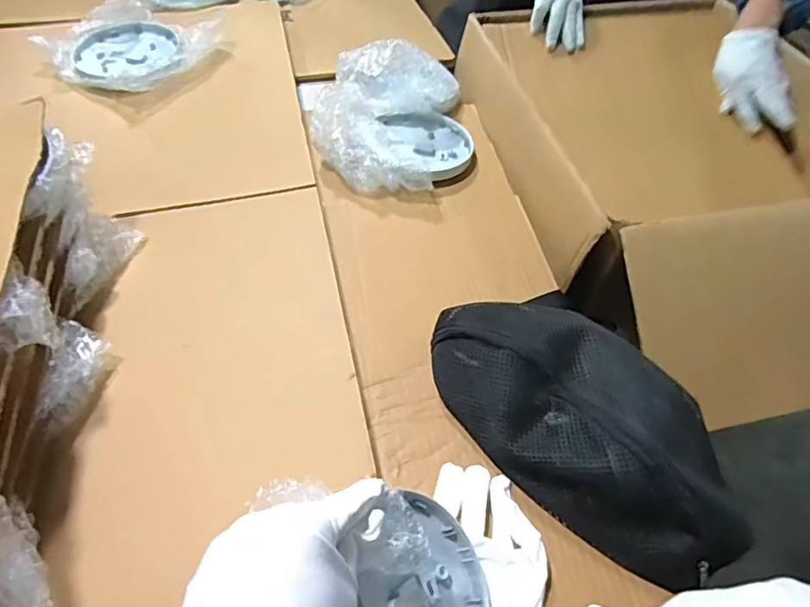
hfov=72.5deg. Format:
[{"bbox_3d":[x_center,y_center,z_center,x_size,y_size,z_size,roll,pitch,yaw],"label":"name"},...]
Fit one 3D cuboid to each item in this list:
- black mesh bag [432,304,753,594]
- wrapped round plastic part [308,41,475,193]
[{"bbox_3d":[0.143,0.081,0.450,0.273,0.068,0.152,36,57,23],"label":"black mesh bag"},{"bbox_3d":[-0.006,-0.233,0.678,0.185,0.099,0.200,7,50,1],"label":"wrapped round plastic part"}]

